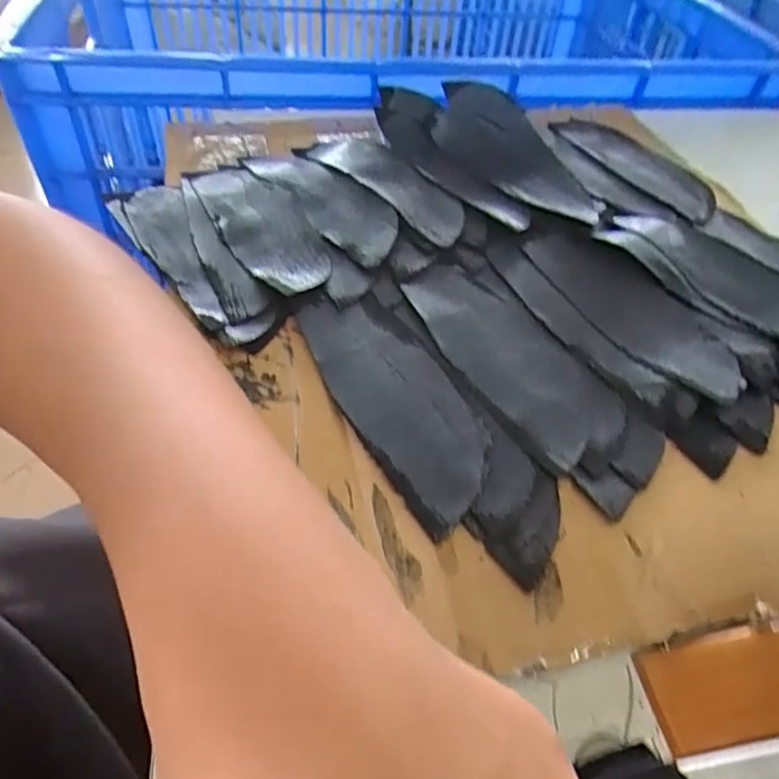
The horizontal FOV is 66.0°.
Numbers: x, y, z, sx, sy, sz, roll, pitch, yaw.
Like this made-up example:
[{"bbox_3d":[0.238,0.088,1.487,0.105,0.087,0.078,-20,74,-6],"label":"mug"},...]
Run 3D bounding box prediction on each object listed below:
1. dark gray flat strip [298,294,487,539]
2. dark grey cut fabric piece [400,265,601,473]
[{"bbox_3d":[0.002,0.001,0.257,0.049,0.004,0.126,-24,55,-23],"label":"dark gray flat strip"},{"bbox_3d":[0.053,-0.019,0.275,0.052,0.004,0.123,-22,54,-22],"label":"dark grey cut fabric piece"}]

